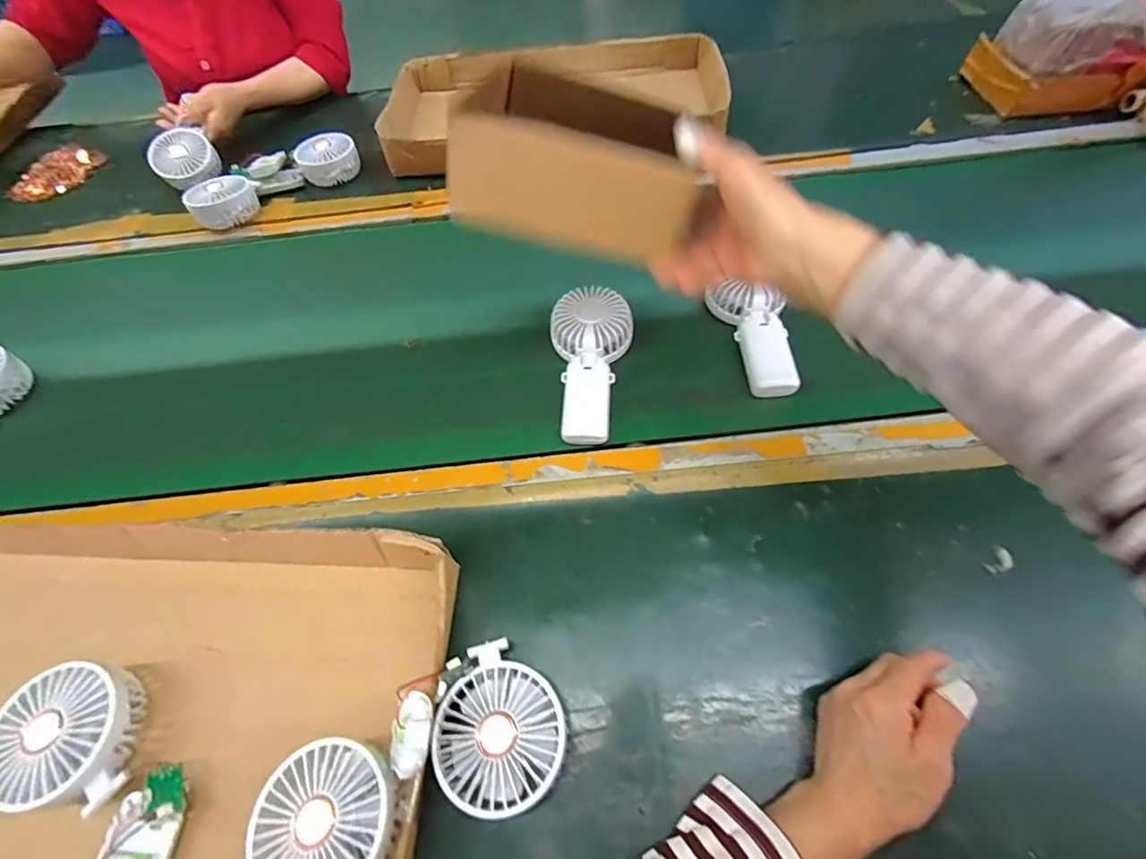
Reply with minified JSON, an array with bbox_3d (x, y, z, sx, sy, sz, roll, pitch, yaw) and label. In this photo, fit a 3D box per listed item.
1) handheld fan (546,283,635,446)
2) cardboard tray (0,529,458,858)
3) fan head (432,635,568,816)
[{"bbox_3d":[0.019,-0.070,0.511,0.083,0.034,0.174,-2,57,3],"label":"handheld fan"},{"bbox_3d":[-0.381,0.217,0.355,0.585,0.057,0.291,-1,57,4],"label":"cardboard tray"},{"bbox_3d":[-0.050,0.208,0.348,0.094,0.047,0.084,34,66,23],"label":"fan head"}]

